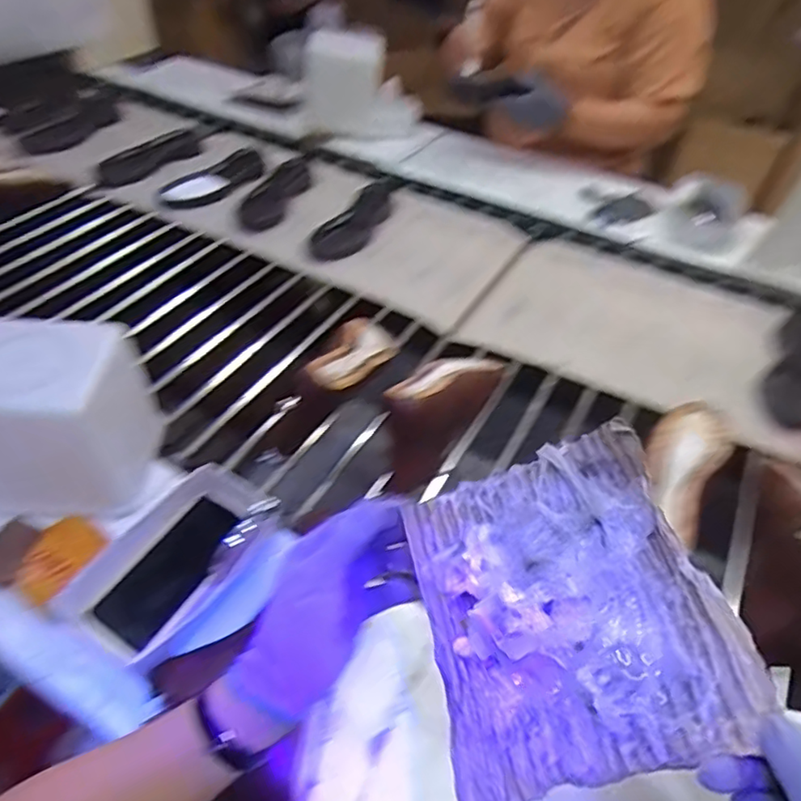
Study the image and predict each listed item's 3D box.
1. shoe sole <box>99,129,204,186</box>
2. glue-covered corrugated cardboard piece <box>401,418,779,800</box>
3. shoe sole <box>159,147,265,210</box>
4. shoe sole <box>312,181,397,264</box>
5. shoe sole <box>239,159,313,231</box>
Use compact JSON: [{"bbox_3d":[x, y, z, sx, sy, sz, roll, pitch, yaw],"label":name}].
[{"bbox_3d":[-0.543,-0.529,1.272,0.088,0.031,0.249,27,51,20],"label":"shoe sole"},{"bbox_3d":[0.077,0.102,0.305,0.147,0.030,0.161,-28,51,17],"label":"glue-covered corrugated cardboard piece"},{"bbox_3d":[-0.381,-0.454,1.212,0.089,0.027,0.251,26,51,19],"label":"shoe sole"},{"bbox_3d":[-0.077,-0.351,1.137,0.089,0.017,0.299,21,49,14],"label":"shoe sole"},{"bbox_3d":[-0.248,-0.415,1.185,0.095,0.041,0.219,14,48,9],"label":"shoe sole"}]

